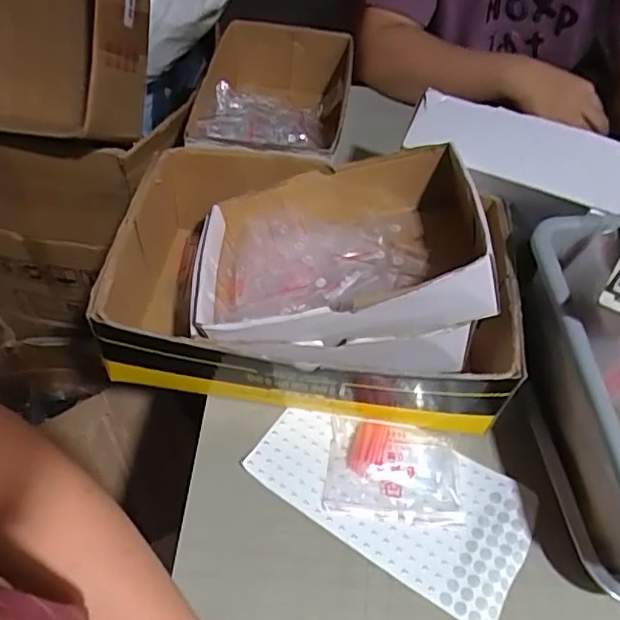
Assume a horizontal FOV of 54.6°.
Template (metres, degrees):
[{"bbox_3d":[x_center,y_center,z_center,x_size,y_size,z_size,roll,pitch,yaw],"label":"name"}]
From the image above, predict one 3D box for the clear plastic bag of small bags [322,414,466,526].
[{"bbox_3d":[0.072,0.134,0.513,0.113,0.019,0.087,7,52,2],"label":"clear plastic bag of small bags"}]

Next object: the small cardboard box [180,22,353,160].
[{"bbox_3d":[-0.046,-0.235,0.734,0.176,0.097,0.270,5,52,1],"label":"small cardboard box"}]

